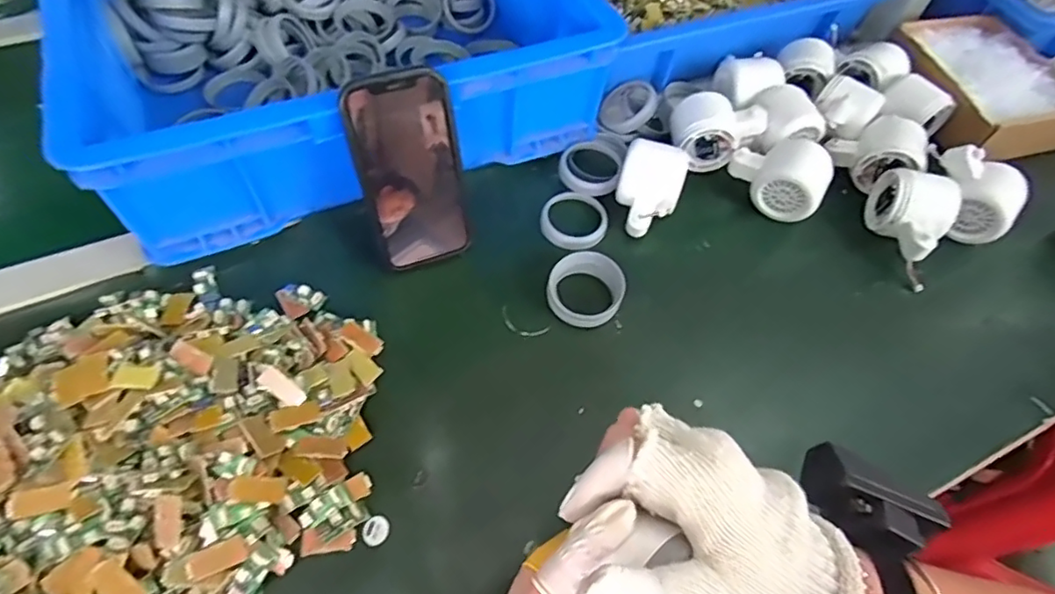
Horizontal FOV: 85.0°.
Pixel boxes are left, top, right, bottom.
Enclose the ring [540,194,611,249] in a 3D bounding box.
[{"bbox_3d":[0.041,-0.066,0.502,0.057,0.010,0.053,2,58,-3],"label":"ring"}]

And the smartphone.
[{"bbox_3d":[-0.085,-0.091,0.432,0.077,0.148,0.006,-21,38,-15],"label":"smartphone"}]

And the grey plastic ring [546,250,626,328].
[{"bbox_3d":[0.046,-0.006,0.456,0.060,0.020,0.058,2,58,-3],"label":"grey plastic ring"}]

